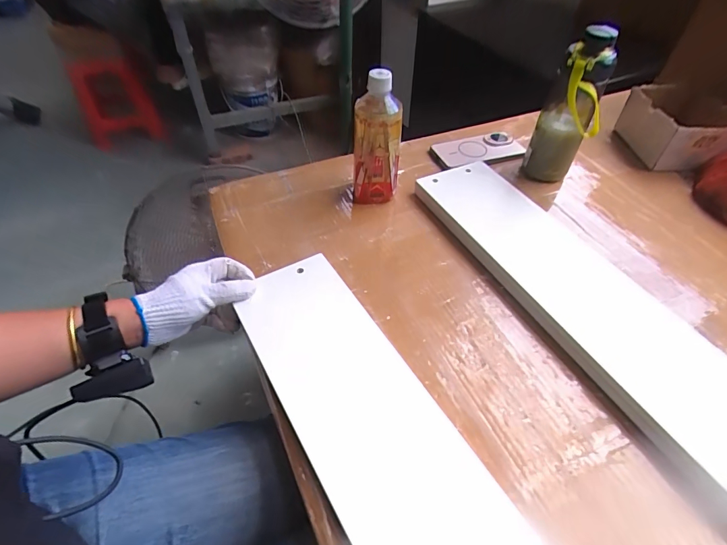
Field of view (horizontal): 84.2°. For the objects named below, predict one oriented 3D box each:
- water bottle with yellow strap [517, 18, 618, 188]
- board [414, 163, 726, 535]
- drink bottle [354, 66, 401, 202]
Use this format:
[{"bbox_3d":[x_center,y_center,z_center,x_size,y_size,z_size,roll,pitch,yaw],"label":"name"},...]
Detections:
[{"bbox_3d":[0.310,-0.240,0.607,0.081,0.219,0.087,21,51,17],"label":"water bottle with yellow strap"},{"bbox_3d":[0.277,0.029,0.492,0.165,0.026,0.545,-19,51,-18],"label":"board"},{"bbox_3d":[0.019,-0.185,0.569,0.065,0.183,0.065,2,48,0],"label":"drink bottle"}]

